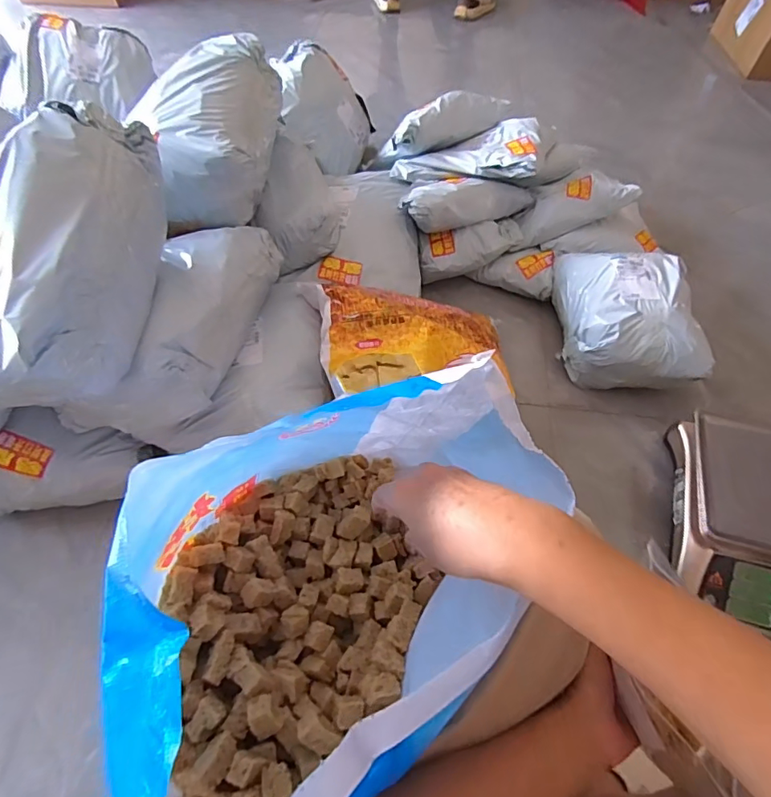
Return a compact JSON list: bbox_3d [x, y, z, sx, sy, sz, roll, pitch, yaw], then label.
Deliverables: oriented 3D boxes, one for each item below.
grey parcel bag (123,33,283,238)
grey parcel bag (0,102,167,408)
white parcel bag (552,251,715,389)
[{"bbox_3d":[-0.299,-0.471,0.870,0.226,0.158,0.314,-9,58,-8],"label":"grey parcel bag"},{"bbox_3d":[-0.449,-0.178,0.605,0.283,0.173,0.354,0,57,-2],"label":"grey parcel bag"},{"bbox_3d":[0.505,-0.171,1.040,0.249,0.165,0.327,-2,57,-4],"label":"white parcel bag"}]

